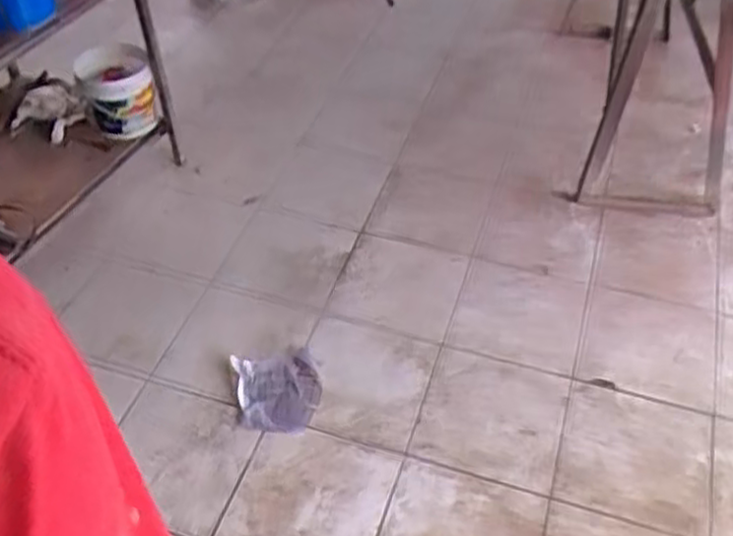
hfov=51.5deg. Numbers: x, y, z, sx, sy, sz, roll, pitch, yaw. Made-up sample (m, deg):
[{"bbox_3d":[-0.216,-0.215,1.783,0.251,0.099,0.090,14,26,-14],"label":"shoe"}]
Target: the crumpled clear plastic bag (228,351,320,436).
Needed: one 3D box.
[{"bbox_3d":[-0.200,0.272,1.662,0.192,0.031,0.198,-2,46,-1],"label":"crumpled clear plastic bag"}]

